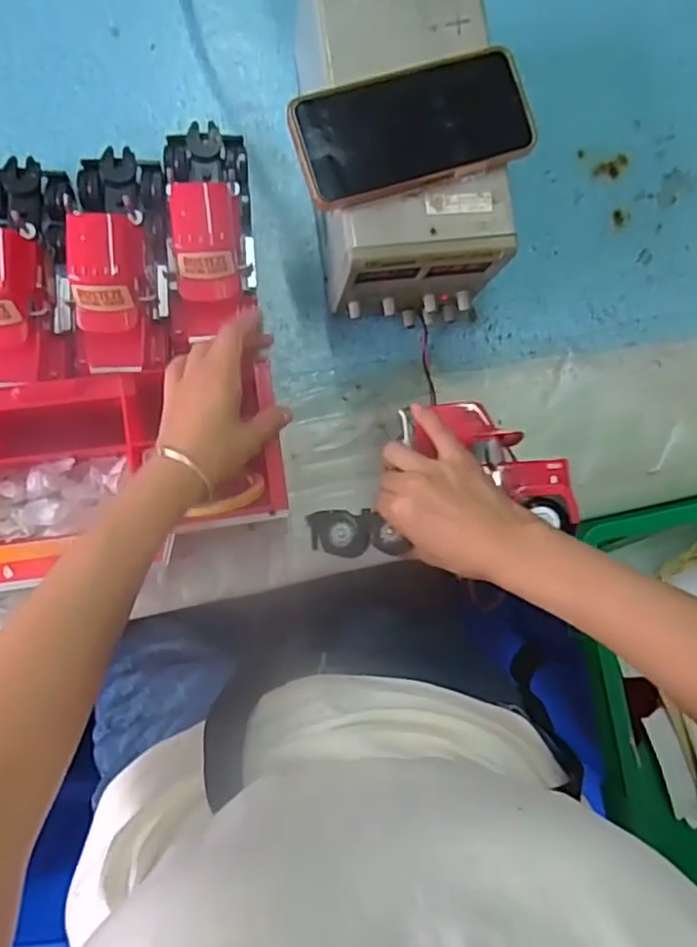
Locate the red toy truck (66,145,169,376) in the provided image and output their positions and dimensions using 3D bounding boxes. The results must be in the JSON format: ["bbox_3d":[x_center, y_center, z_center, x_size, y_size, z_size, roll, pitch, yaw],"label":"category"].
[{"bbox_3d":[-0.189,-0.179,0.538,0.070,0.102,0.195,-4,88,-7],"label":"red toy truck"}]

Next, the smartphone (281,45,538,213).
[{"bbox_3d":[0.046,-0.240,0.457,0.165,0.015,0.076,-20,90,-7],"label":"smartphone"}]

